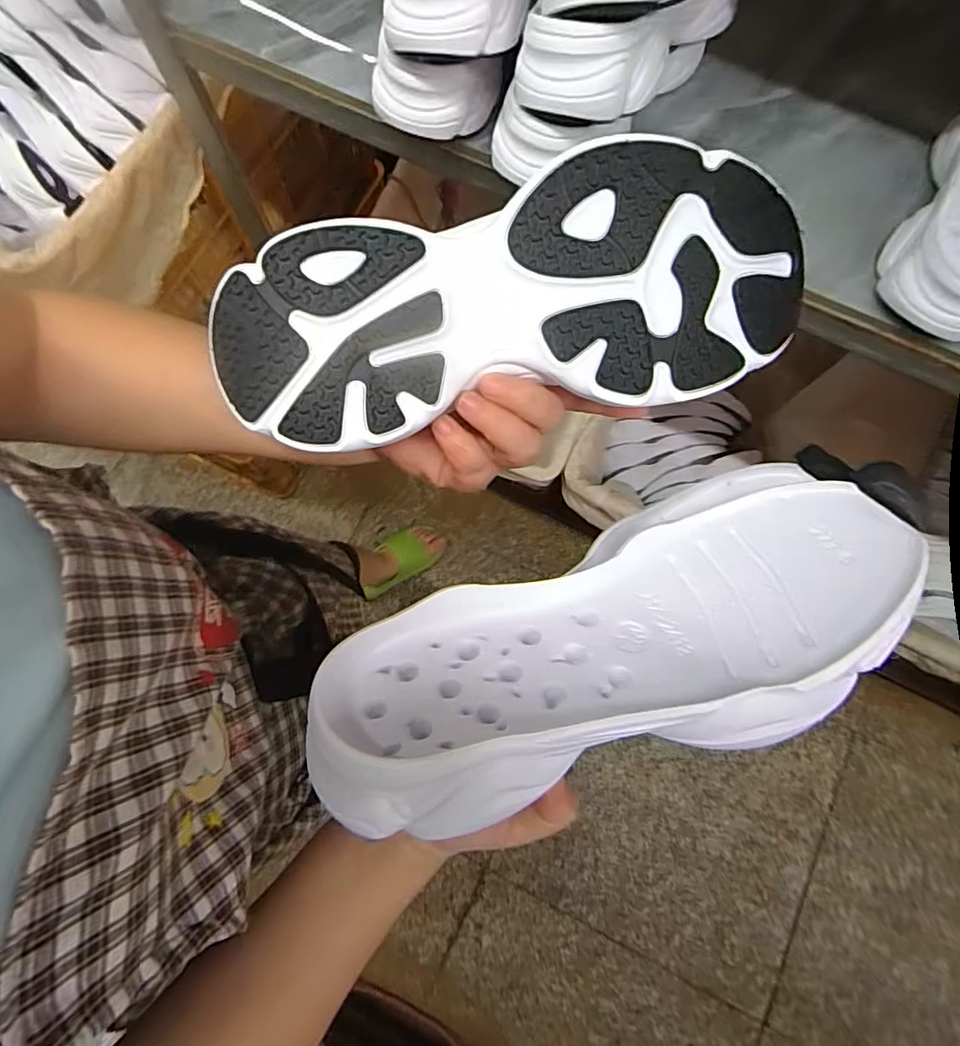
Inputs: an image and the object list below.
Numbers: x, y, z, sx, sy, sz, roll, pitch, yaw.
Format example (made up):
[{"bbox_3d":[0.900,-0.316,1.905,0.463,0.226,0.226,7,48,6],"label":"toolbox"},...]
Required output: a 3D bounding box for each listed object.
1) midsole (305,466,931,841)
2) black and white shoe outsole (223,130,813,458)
[{"bbox_3d":[0.062,0.056,0.252,0.273,0.055,0.119,-20,49,-11],"label":"midsole"},{"bbox_3d":[0.018,-0.100,0.249,0.265,0.017,0.101,-9,102,-2],"label":"black and white shoe outsole"}]

